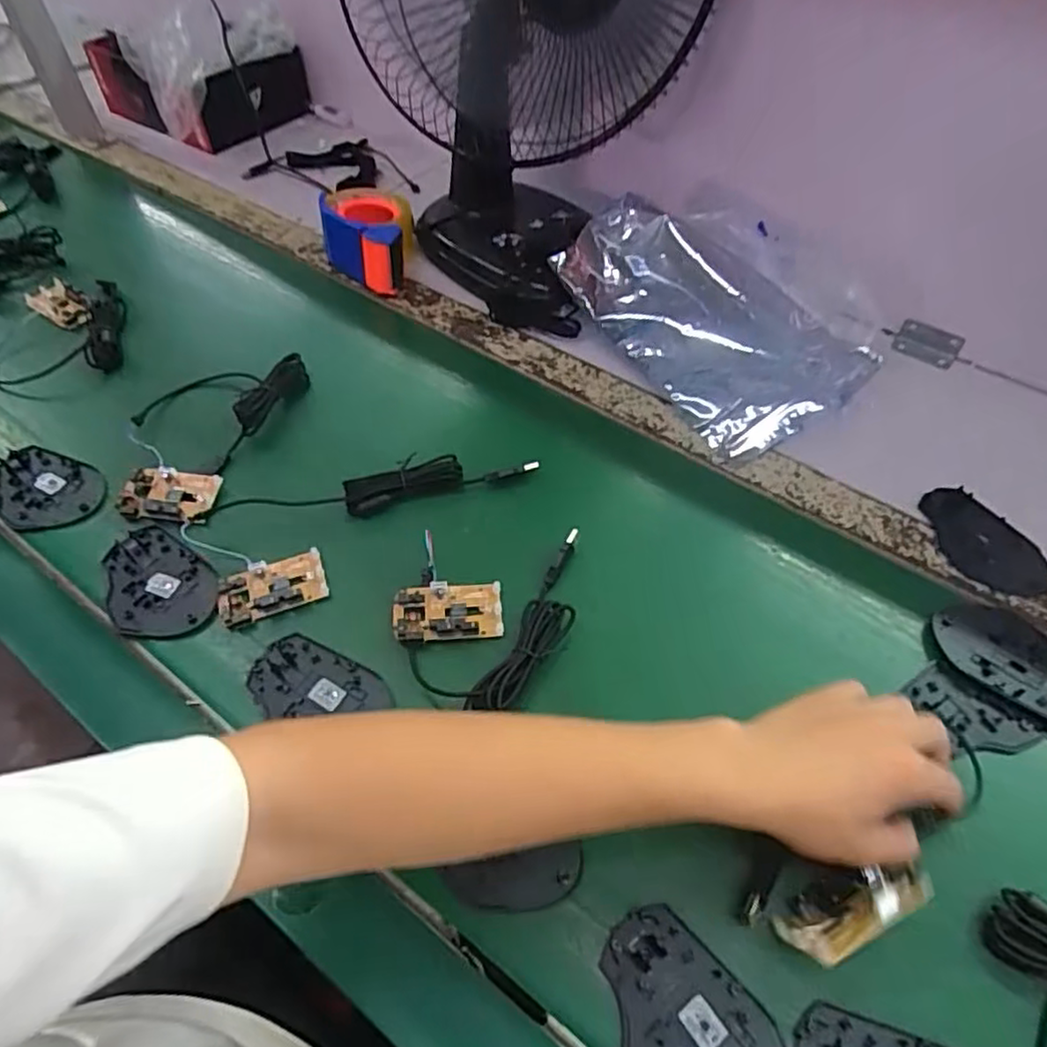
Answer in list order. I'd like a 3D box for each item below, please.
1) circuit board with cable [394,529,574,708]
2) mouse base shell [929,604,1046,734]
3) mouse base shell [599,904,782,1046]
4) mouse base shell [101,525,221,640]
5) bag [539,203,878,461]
[{"bbox_3d":[-0.029,0.065,0.490,0.125,0.019,0.132,4,52,1],"label":"circuit board with cable"},{"bbox_3d":[0.347,0.096,0.475,0.075,0.015,0.107,-37,62,-26],"label":"mouse base shell"},{"bbox_3d":[0.084,0.260,0.349,0.072,0.004,0.106,-35,61,-25],"label":"mouse base shell"},{"bbox_3d":[-0.278,0.046,0.515,0.071,0.009,0.106,-31,59,-23],"label":"mouse base shell"},{"bbox_3d":[0.208,-0.215,0.666,0.235,0.086,0.284,-26,57,-20],"label":"bag"}]

